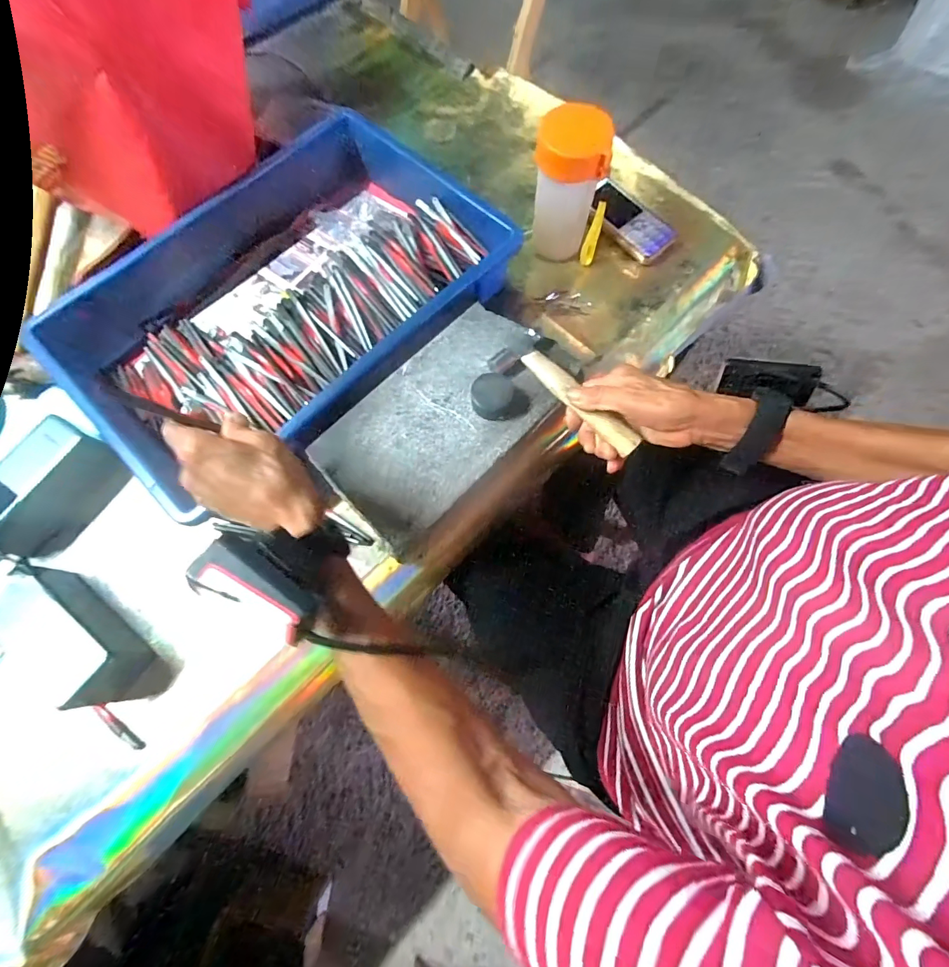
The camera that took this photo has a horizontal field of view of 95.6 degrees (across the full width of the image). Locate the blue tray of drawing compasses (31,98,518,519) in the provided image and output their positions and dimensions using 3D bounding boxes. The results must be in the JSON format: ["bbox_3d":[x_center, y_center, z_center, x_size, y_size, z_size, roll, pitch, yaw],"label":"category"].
[{"bbox_3d":[-0.193,-0.192,0.462,0.292,0.076,0.422,42,78,13],"label":"blue tray of drawing compasses"}]

